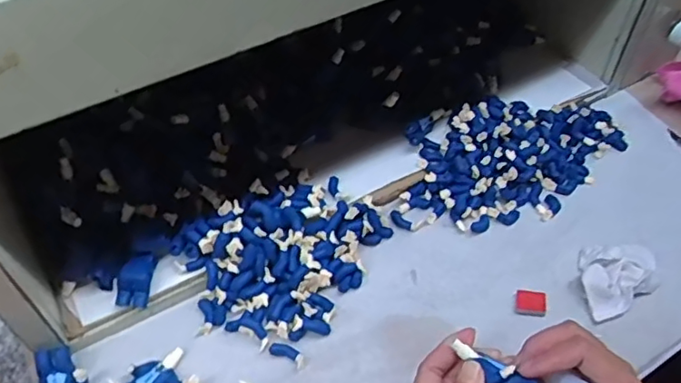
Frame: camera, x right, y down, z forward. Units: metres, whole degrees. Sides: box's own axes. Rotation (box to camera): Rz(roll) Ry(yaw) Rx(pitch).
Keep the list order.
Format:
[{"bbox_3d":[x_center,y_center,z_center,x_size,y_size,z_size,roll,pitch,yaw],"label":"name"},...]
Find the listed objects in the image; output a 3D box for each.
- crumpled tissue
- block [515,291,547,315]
[{"bbox_3d":[0.223,0.068,0.478,0.066,0.014,0.063,-4,51,-3],"label":"crumpled tissue"},{"bbox_3d":[0.149,0.087,0.471,0.023,0.006,0.018,8,51,7],"label":"block"}]

